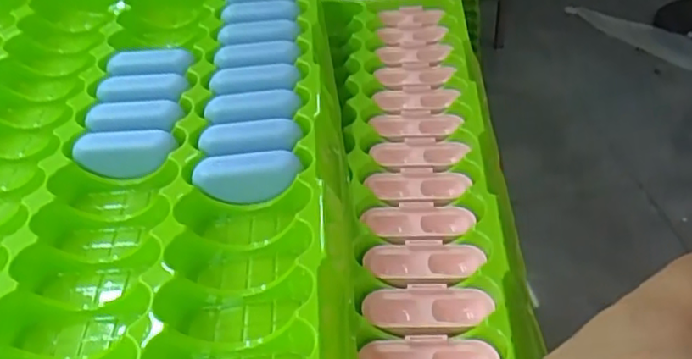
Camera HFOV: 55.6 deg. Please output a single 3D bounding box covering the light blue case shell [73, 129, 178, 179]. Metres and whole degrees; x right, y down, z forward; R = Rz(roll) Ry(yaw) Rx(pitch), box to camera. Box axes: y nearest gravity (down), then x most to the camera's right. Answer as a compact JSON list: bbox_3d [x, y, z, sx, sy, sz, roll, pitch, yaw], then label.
[{"bbox_3d":[-0.131,-0.015,0.393,0.057,0.022,0.021,-6,40,-3],"label":"light blue case shell"}]

